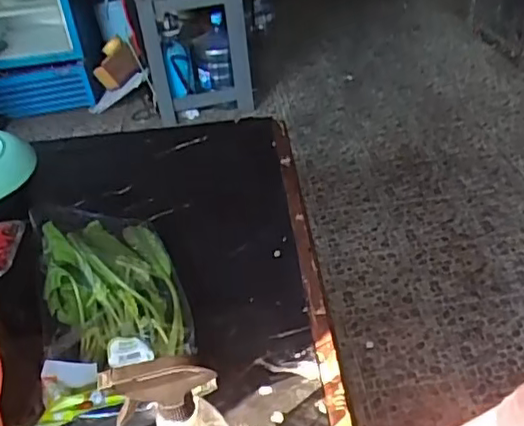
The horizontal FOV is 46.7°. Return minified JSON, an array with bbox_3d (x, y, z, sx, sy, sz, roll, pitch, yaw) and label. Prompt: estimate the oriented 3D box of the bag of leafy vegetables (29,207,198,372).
[{"bbox_3d":[-0.203,0.084,0.813,0.174,0.073,0.292,-15,36,-13],"label":"bag of leafy vegetables"}]

